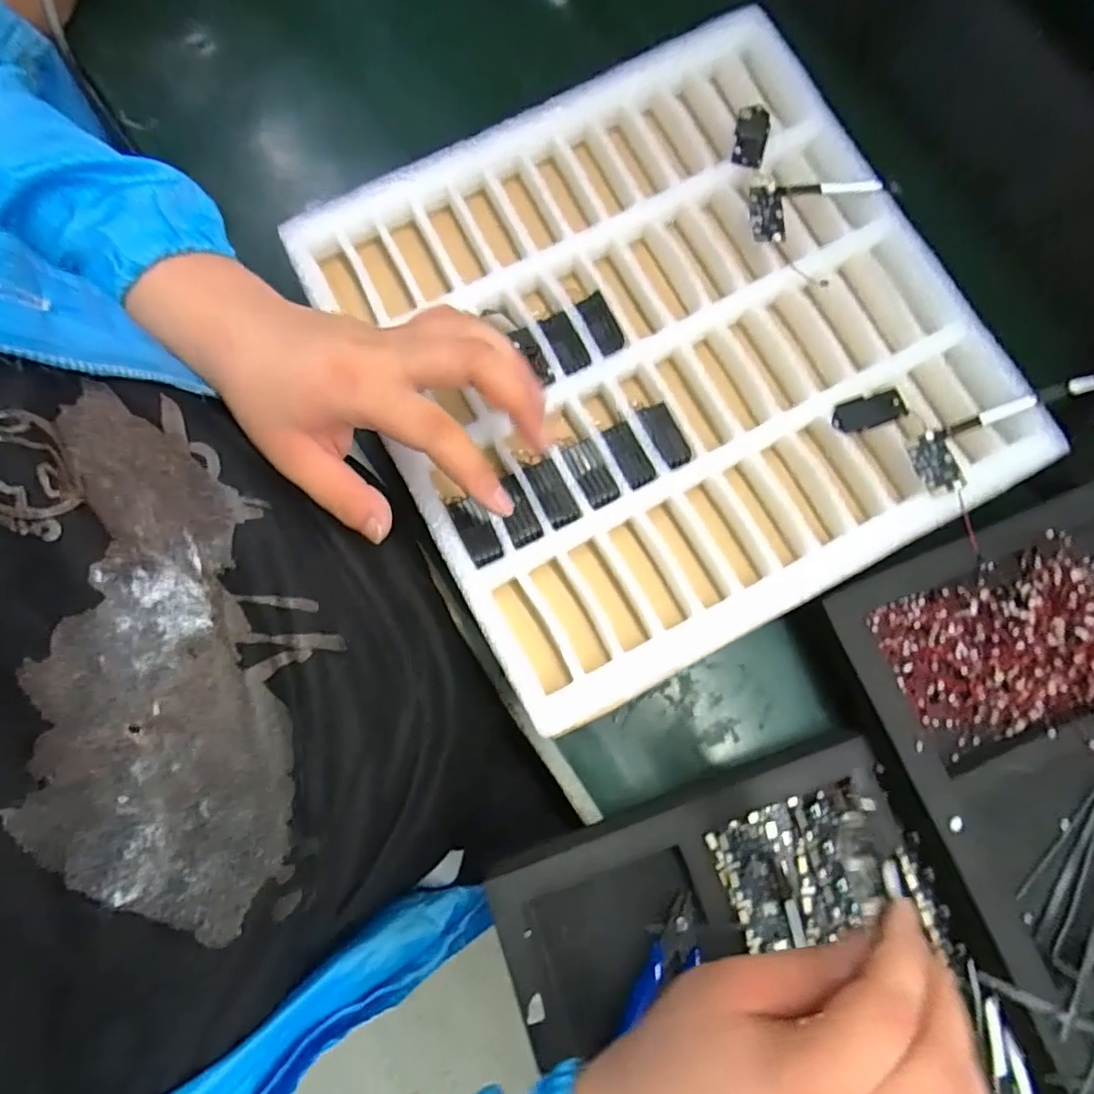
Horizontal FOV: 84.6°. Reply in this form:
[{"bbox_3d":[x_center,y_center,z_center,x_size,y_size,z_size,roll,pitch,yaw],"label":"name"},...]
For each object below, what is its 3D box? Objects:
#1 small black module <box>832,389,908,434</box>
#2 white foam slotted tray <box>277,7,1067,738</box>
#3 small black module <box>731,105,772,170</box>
[{"bbox_3d":[0.184,-0.077,0.345,0.041,0.005,0.018,-15,80,-3],"label":"small black module"},{"bbox_3d":[0.070,-0.123,0.370,0.339,0.045,0.336,-27,81,-5],"label":"white foam slotted tray"},{"bbox_3d":[0.127,-0.254,0.374,0.021,0.009,0.037,12,80,1],"label":"small black module"}]

